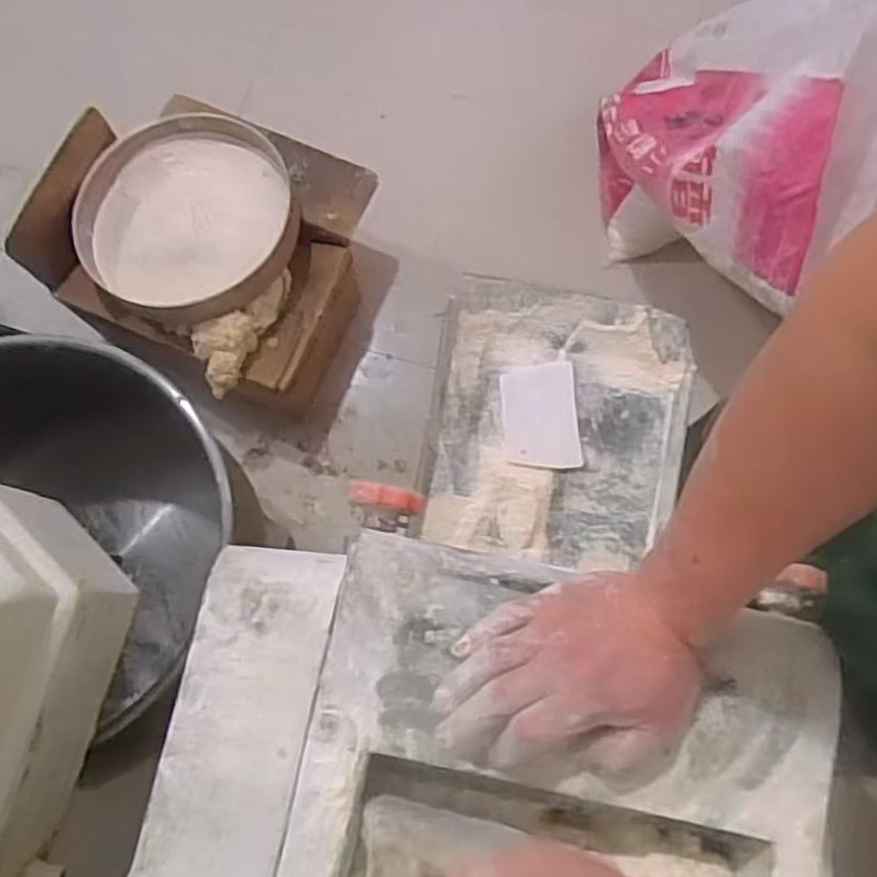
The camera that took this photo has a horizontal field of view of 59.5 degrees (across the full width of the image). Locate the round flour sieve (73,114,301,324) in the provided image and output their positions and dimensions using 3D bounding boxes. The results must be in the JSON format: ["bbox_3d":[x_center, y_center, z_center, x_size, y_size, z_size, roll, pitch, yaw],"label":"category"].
[{"bbox_3d":[-0.368,-0.325,1.143,0.312,0.087,0.317,0,77,-1],"label":"round flour sieve"}]

